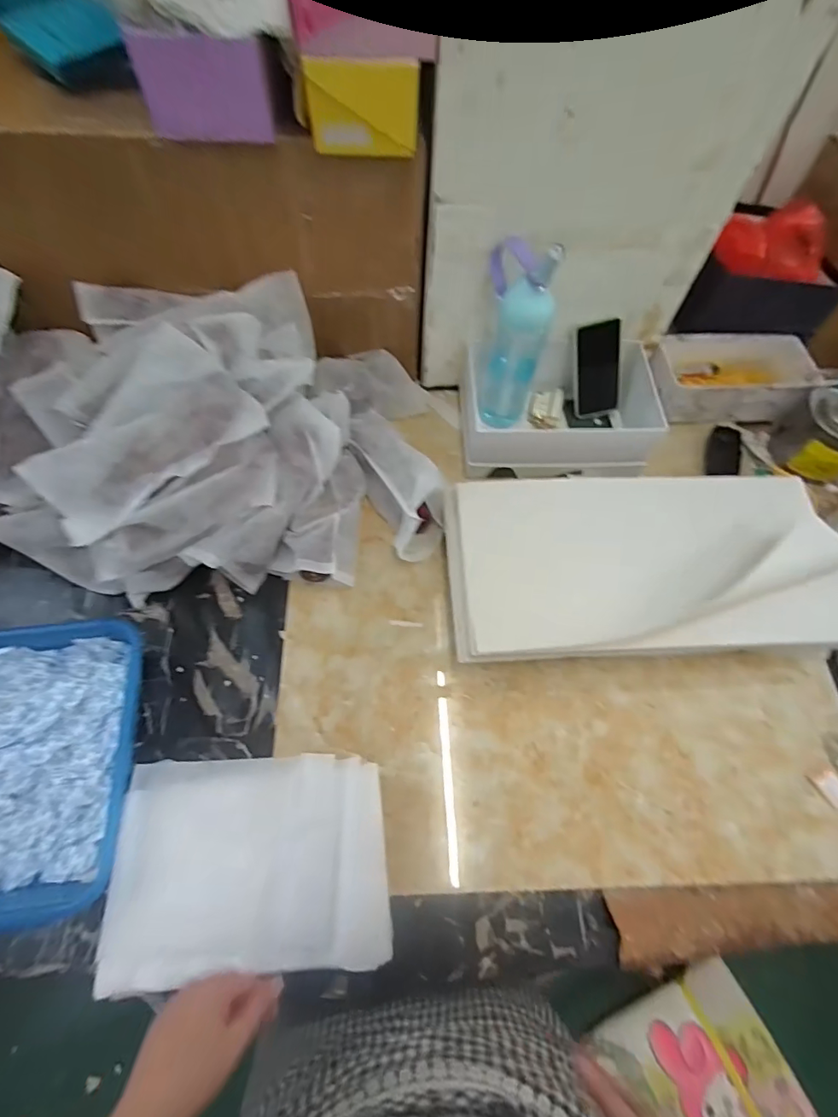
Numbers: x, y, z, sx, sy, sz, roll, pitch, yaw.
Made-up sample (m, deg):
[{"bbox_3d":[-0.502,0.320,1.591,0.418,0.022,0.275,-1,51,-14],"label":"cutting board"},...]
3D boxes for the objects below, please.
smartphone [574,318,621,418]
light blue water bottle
[{"bbox_3d":[0.306,-0.323,0.835,0.075,0.155,0.011,-9,34,8],"label":"smartphone"},{"bbox_3d":[0.142,-0.338,0.766,0.103,0.309,0.069,6,66,3],"label":"light blue water bottle"}]

